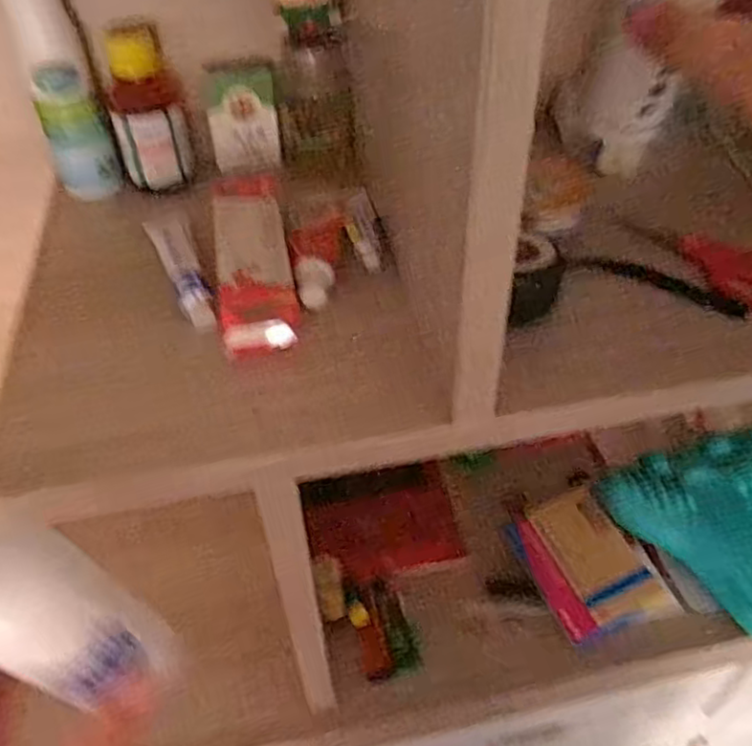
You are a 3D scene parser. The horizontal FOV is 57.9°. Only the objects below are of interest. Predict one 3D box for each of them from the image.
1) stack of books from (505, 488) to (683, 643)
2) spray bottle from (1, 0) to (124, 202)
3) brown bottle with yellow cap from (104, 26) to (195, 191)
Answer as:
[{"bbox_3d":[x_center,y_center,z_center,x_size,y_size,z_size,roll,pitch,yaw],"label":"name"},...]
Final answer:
[{"bbox_3d":[0.182,0.162,0.581,0.090,0.021,0.121,-26,62,-5],"label":"stack of books"},{"bbox_3d":[-0.203,-0.207,0.419,0.042,0.195,0.035,-19,48,-16],"label":"spray bottle"},{"bbox_3d":[-0.154,-0.177,0.460,0.047,0.094,0.035,-15,47,-13],"label":"brown bottle with yellow cap"}]

